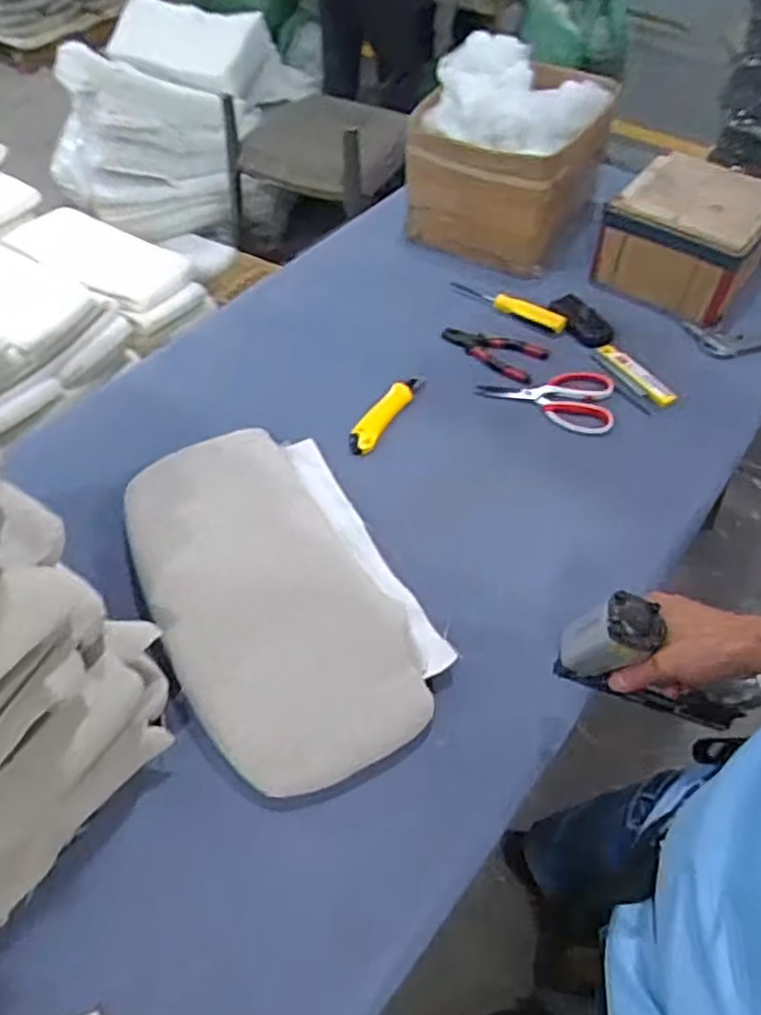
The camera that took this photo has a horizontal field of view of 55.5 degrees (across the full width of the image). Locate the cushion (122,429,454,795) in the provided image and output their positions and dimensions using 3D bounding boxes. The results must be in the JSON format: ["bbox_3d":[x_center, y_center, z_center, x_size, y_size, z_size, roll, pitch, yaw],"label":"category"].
[{"bbox_3d":[-0.114,0.074,0.782,0.255,0.052,0.436,-23,54,-18],"label":"cushion"}]

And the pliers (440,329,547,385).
[{"bbox_3d":[0.162,-0.233,1.064,0.152,0.014,0.084,24,54,19],"label":"pliers"}]

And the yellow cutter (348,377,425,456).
[{"bbox_3d":[0.008,-0.131,0.966,0.033,0.016,0.166,23,54,18],"label":"yellow cutter"}]

